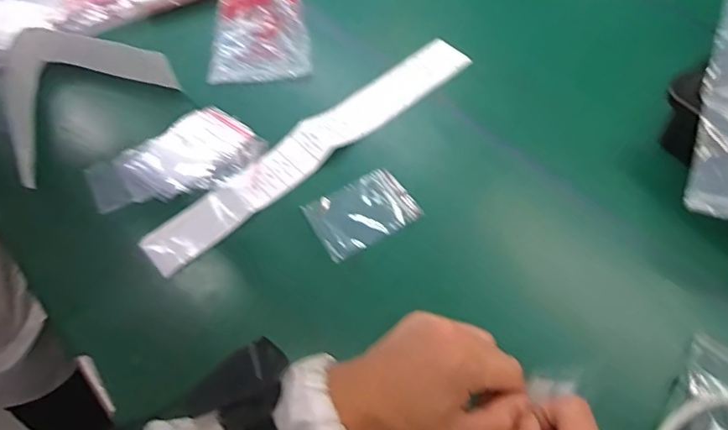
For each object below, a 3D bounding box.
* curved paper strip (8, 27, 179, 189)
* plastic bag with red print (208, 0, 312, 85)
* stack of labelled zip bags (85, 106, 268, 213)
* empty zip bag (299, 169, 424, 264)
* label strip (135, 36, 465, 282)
[{"bbox_3d":[-0.359,-0.159,0.627,0.201,0.047,0.179,-40,63,-20],"label":"curved paper strip"},{"bbox_3d":[-0.140,-0.243,0.678,0.122,0.030,0.164,-9,57,-2],"label":"plastic bag with red print"},{"bbox_3d":[-0.207,-0.060,0.572,0.176,0.019,0.111,-36,62,-18],"label":"stack of labelled zip bags"},{"bbox_3d":[-0.001,-0.003,0.530,0.104,0.009,0.073,-28,60,-14],"label":"empty zip bag"},{"bbox_3d":[-0.050,-0.084,0.580,0.426,0.010,0.056,-39,63,-19],"label":"label strip"}]

